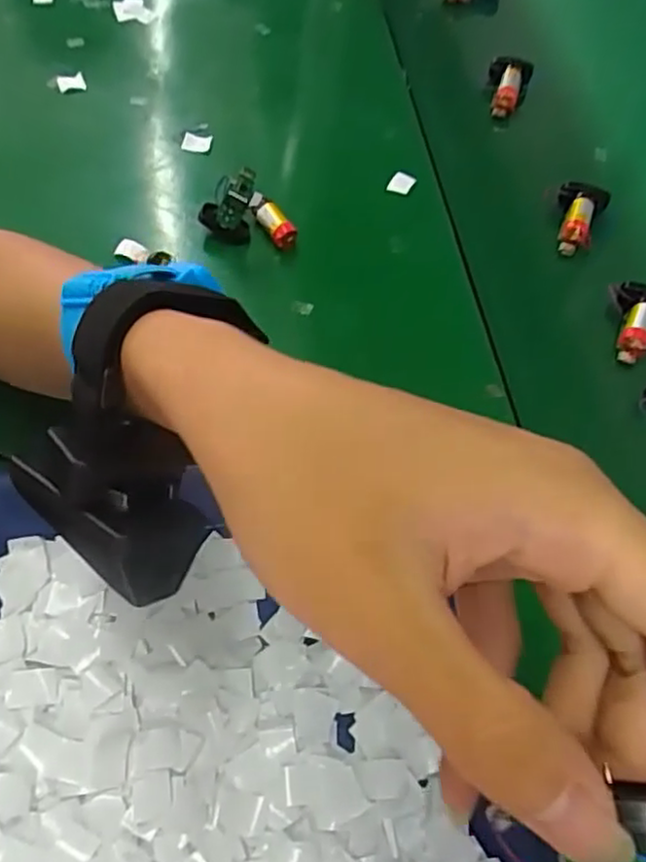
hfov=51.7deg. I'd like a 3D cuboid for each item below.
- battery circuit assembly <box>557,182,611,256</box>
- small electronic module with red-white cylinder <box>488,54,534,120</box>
[{"bbox_3d":[0.172,-0.147,0.454,0.032,0.023,0.049,24,65,11],"label":"battery circuit assembly"},{"bbox_3d":[0.143,-0.267,0.517,0.032,0.025,0.049,15,63,7],"label":"small electronic module with red-white cylinder"}]

